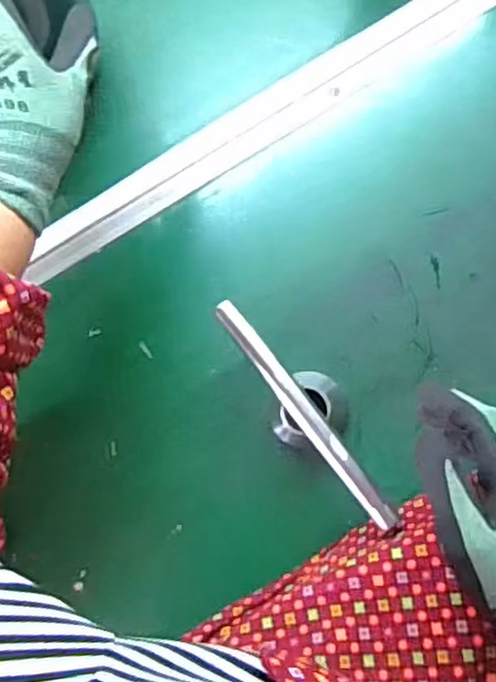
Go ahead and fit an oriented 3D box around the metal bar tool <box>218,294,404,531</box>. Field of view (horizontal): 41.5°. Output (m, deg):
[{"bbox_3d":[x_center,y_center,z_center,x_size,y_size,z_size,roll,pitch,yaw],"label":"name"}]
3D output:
[{"bbox_3d":[0.042,0.054,0.477,0.018,0.017,0.199,-38,81,2],"label":"metal bar tool"}]

